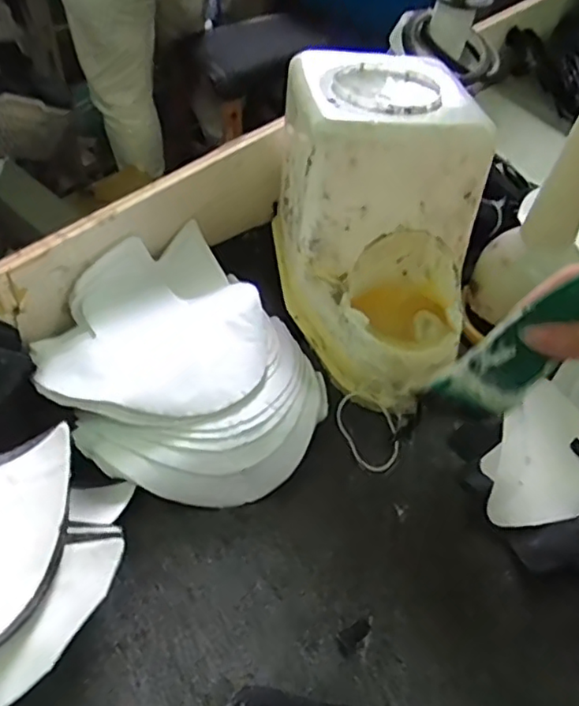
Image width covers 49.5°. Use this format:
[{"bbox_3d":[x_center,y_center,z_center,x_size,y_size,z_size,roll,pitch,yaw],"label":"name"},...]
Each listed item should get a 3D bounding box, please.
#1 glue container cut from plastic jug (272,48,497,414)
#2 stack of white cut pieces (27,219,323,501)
[{"bbox_3d":[0.073,-0.104,0.482,0.132,0.149,0.263,-5,49,-11],"label":"glue container cut from plastic jug"},{"bbox_3d":[-0.074,0.004,0.454,0.180,0.047,0.220,-30,58,-29],"label":"stack of white cut pieces"}]

